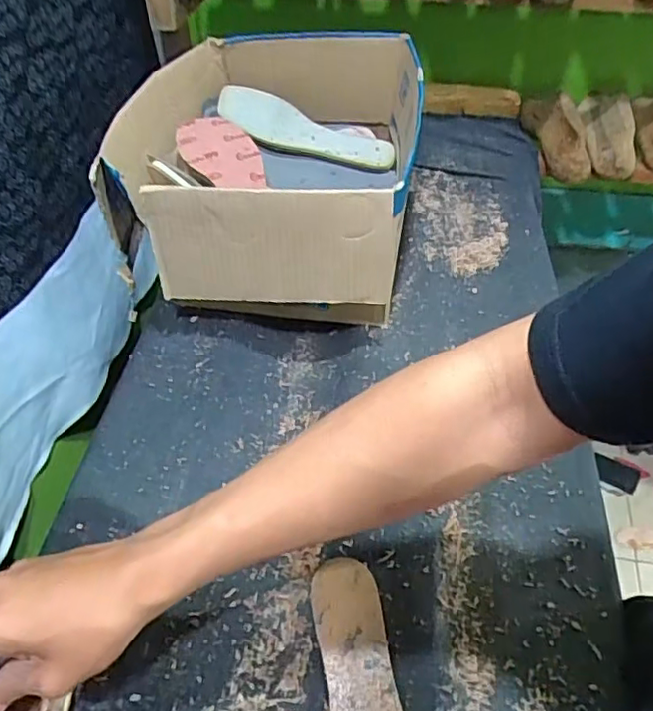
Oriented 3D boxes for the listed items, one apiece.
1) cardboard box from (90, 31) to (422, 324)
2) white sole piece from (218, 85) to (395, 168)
[{"bbox_3d":[-0.053,-0.238,0.713,0.300,0.138,0.412,6,49,7],"label":"cardboard box"},{"bbox_3d":[-0.024,-0.294,0.791,0.236,0.035,0.067,17,49,-5],"label":"white sole piece"}]

